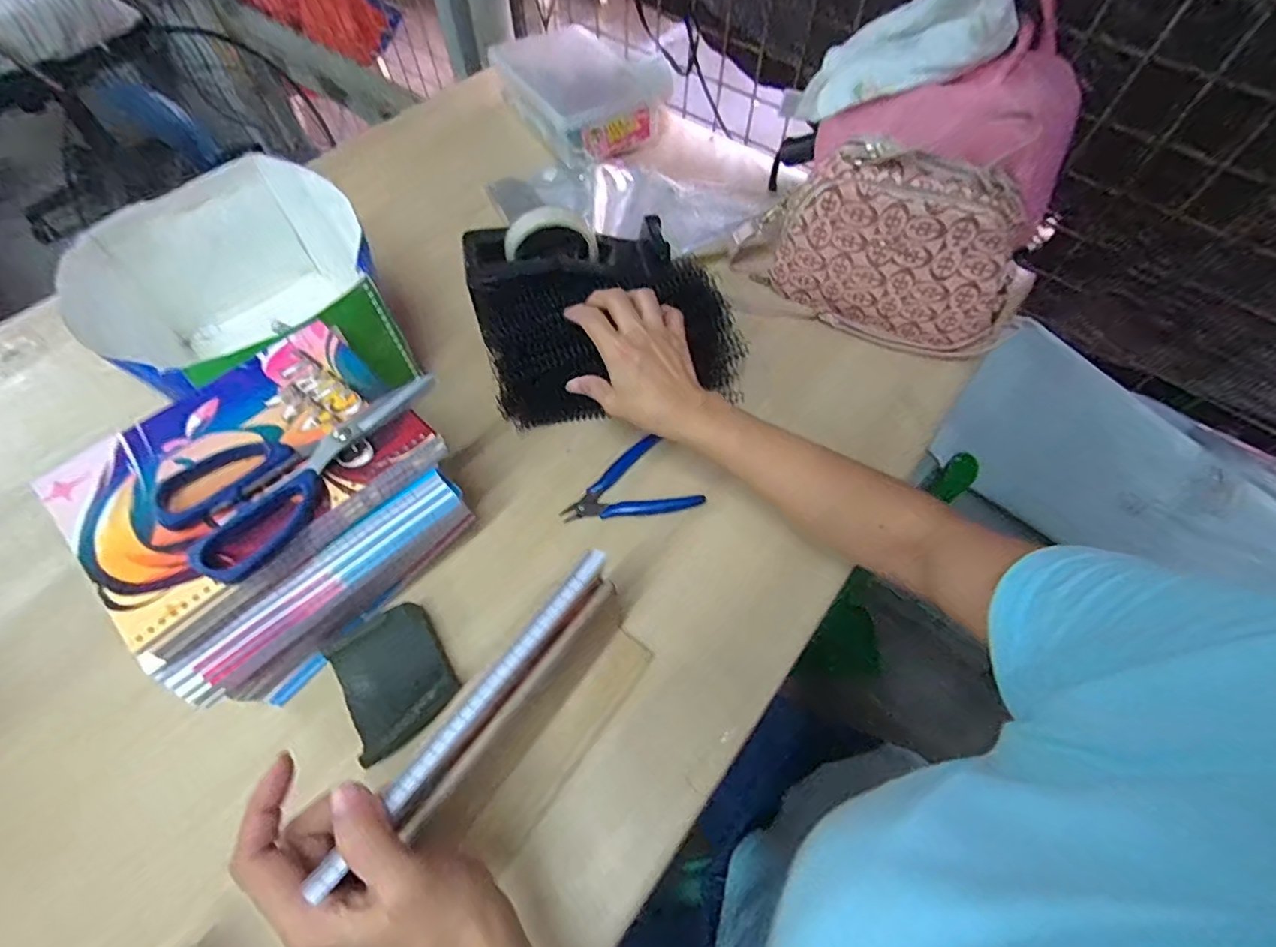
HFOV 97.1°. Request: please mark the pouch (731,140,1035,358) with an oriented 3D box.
[{"bbox_3d":[0.244,-0.225,0.562,0.282,0.149,0.087,23,62,11],"label":"pouch"}]

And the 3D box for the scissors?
[{"bbox_3d":[-0.209,-0.019,0.355,0.088,0.019,0.168,36,66,18],"label":"scissors"}]

